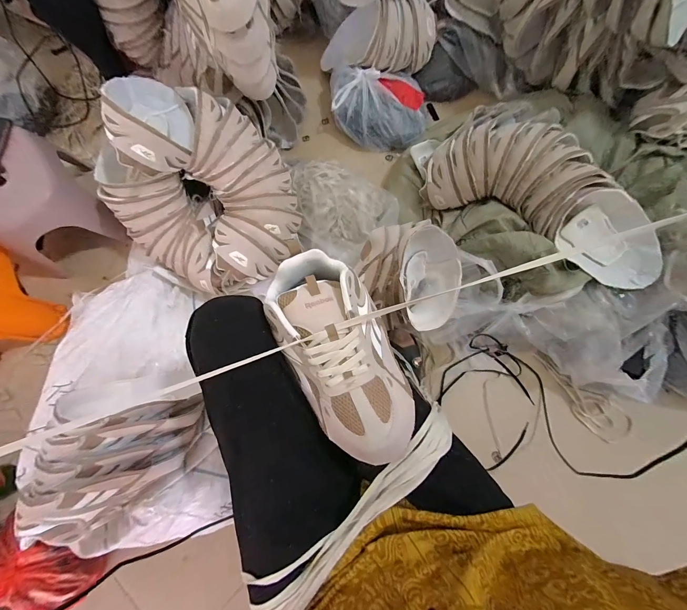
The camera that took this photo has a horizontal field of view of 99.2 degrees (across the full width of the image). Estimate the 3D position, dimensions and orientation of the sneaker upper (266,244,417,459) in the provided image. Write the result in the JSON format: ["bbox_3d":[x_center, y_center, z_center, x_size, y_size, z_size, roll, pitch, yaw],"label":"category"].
[{"bbox_3d":[-0.001,0.050,0.348,0.121,0.074,0.253,-26,79,-21],"label":"sneaker upper"}]

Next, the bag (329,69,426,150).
[{"bbox_3d":[0.099,-0.544,0.814,0.270,0.097,0.178,4,78,1],"label":"bag"}]

